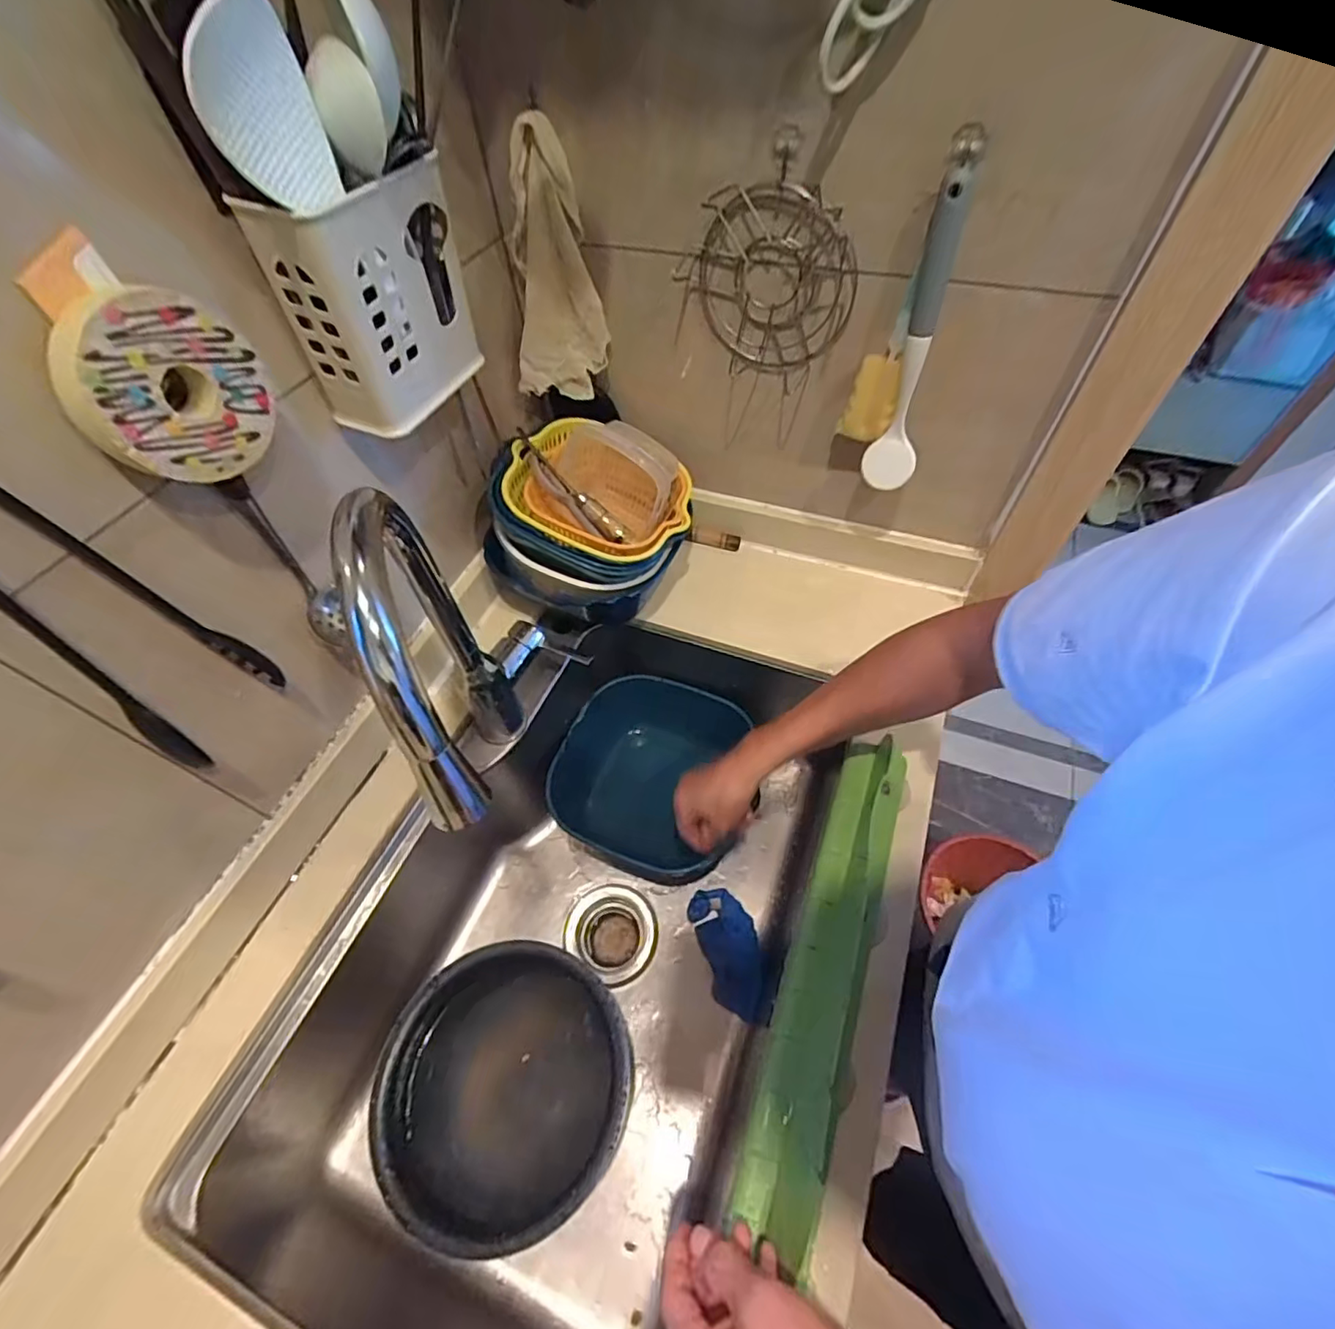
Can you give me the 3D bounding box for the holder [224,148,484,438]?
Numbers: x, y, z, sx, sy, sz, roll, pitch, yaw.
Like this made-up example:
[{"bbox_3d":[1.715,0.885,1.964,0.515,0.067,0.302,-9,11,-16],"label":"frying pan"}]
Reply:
[{"bbox_3d":[-0.224,-0.286,0.451,0.085,0.149,0.131,11,56,11],"label":"holder"}]

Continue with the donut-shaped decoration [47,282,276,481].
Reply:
[{"bbox_3d":[-0.309,-0.173,0.358,0.041,0.093,0.106,24,59,19],"label":"donut-shaped decoration"}]

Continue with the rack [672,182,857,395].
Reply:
[{"bbox_3d":[0.095,-0.365,0.563,0.163,0.164,0.046,24,59,19],"label":"rack"}]

